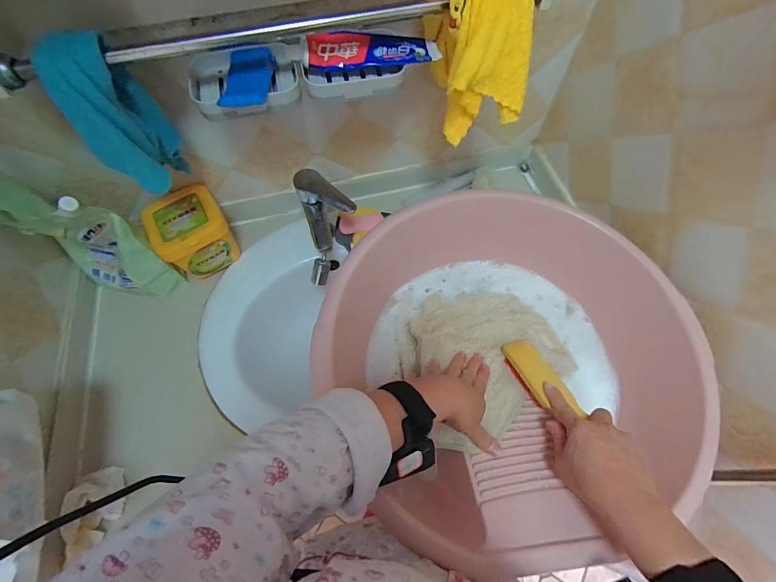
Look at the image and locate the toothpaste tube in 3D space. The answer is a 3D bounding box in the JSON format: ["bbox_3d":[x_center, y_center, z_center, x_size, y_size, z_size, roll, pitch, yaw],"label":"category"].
[{"bbox_3d":[-0.019,-0.296,0.454,0.165,0.032,0.038,-9,66,-4],"label":"toothpaste tube"}]

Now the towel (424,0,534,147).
[{"bbox_3d":[0.104,-0.273,0.433,0.113,0.159,0.103,-9,66,-4],"label":"towel"}]

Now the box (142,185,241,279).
[{"bbox_3d":[-0.349,-0.109,0.666,0.118,0.103,0.129,-30,69,-13],"label":"box"}]

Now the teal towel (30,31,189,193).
[{"bbox_3d":[-0.310,-0.194,0.435,0.065,0.186,0.088,-6,66,-3],"label":"teal towel"}]

